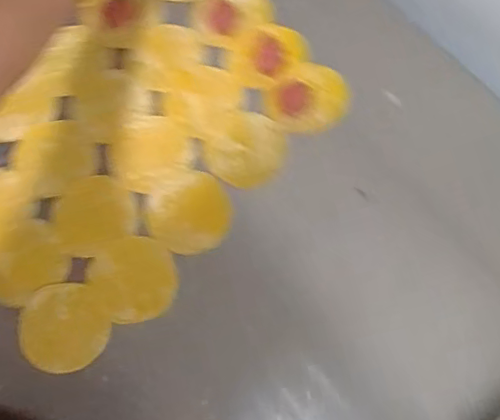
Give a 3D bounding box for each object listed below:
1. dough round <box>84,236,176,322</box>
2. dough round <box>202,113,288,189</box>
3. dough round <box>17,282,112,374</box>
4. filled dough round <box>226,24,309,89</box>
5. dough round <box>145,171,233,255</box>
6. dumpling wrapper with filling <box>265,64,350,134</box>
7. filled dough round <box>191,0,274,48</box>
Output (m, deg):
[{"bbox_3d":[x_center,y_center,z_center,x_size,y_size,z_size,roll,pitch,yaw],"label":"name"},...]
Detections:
[{"bbox_3d":[-0.111,0.067,0.565,0.077,0.004,0.080,0,72,0],"label":"dough round"},{"bbox_3d":[-0.003,-0.060,0.604,0.081,0.006,0.074,0,72,0],"label":"dough round"},{"bbox_3d":[-0.176,0.111,0.552,0.084,0.005,0.081,0,72,0],"label":"dough round"},{"bbox_3d":[0.019,-0.169,0.632,0.080,0.010,0.070,-43,77,-12],"label":"filled dough round"},{"bbox_3d":[-0.061,0.003,0.583,0.082,0.004,0.080,0,72,0],"label":"dough round"},{"bbox_3d":[0.061,-0.116,0.614,0.081,0.012,0.072,-36,75,-11],"label":"dumpling wrapper with filling"},{"bbox_3d":[-0.021,-0.221,0.649,0.085,0.017,0.074,-33,75,-10],"label":"filled dough round"}]

